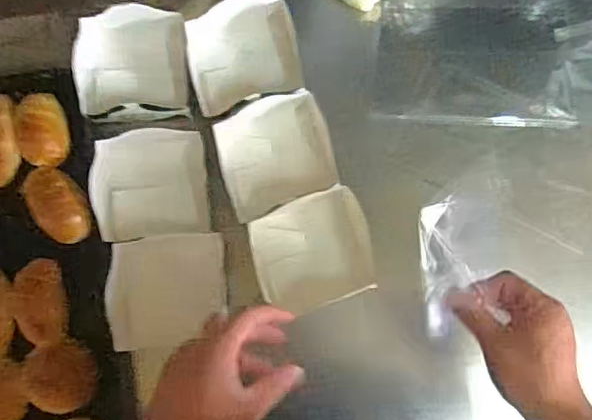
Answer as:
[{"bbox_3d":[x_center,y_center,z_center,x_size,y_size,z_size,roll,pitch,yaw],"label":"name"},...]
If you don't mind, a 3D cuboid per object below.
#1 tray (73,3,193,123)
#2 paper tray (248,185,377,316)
[{"bbox_3d":[-0.196,-0.172,0.701,0.133,0.039,0.135,-5,83,-1],"label":"tray"},{"bbox_3d":[0.022,0.049,0.683,0.137,0.048,0.121,-20,83,-3],"label":"paper tray"}]

